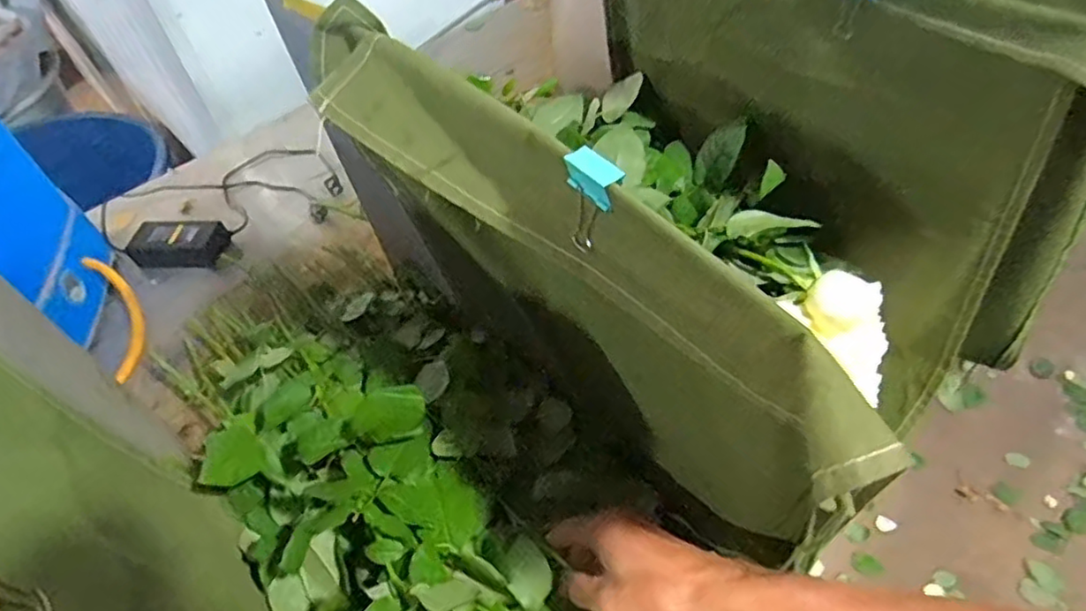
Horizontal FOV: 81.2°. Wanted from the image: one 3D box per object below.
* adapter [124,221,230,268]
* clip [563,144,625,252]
[{"bbox_3d":[-0.502,-0.087,0.874,0.135,0.034,0.065,3,51,8],"label":"adapter"},{"bbox_3d":[0.027,-0.056,0.349,0.018,0.054,0.032,-36,56,-22],"label":"clip"}]

